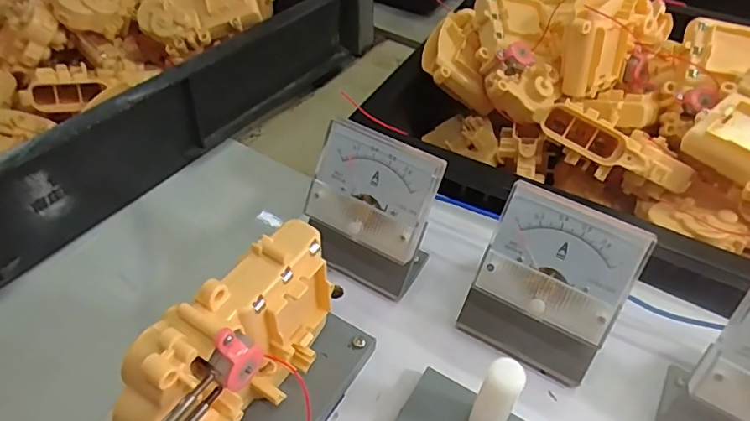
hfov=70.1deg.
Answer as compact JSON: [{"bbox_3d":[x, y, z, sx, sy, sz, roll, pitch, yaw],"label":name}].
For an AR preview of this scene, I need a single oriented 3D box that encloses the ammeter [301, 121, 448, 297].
[{"bbox_3d":[-0.003,0.002,0.283,0.064,0.078,0.038,24,51,20],"label":"ammeter"}]

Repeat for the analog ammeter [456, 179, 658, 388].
[{"bbox_3d":[0.082,0.037,0.255,0.064,0.073,0.045,25,51,21],"label":"analog ammeter"}]

